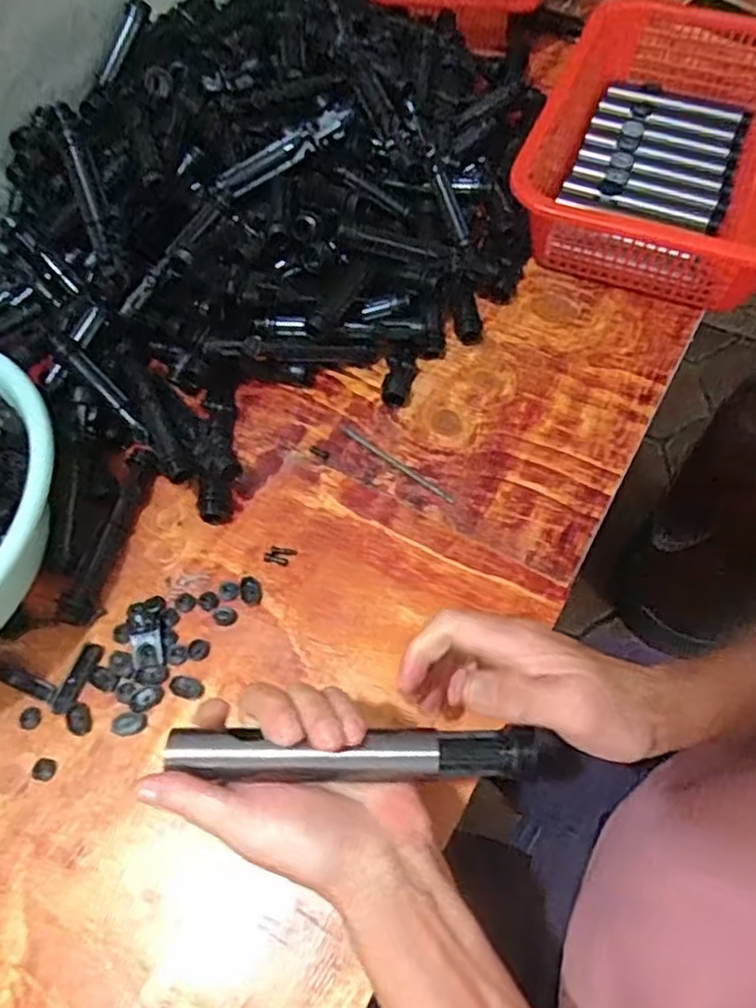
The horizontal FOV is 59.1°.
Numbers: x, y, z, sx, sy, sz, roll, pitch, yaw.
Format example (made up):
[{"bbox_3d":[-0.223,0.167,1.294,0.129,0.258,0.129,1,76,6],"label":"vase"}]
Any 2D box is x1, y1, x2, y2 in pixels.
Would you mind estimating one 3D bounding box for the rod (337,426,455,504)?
[{"bbox_3d":[0.014,-0.034,0.546,0.115,0.004,0.007,34,69,18],"label":"rod"}]

